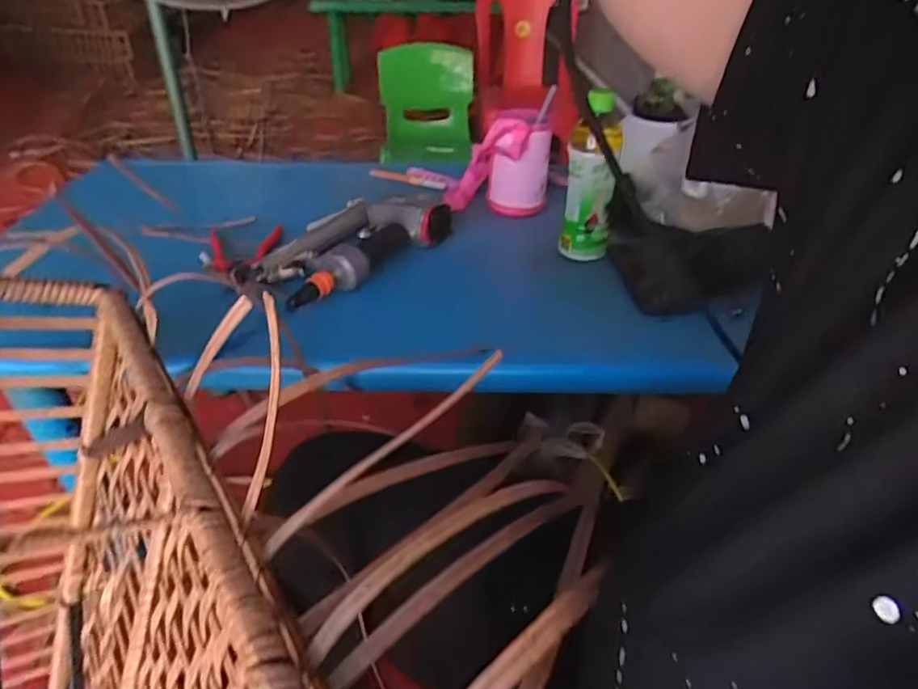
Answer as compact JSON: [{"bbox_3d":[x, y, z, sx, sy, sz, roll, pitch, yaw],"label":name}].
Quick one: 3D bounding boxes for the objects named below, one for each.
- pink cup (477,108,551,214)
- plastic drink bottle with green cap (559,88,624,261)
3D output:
[{"bbox_3d":[0.085,-0.277,0.894,0.103,0.144,0.080,-4,38,-7],"label":"pink cup"},{"bbox_3d":[0.176,-0.220,0.768,0.073,0.206,0.083,10,39,11],"label":"plastic drink bottle with green cap"}]

